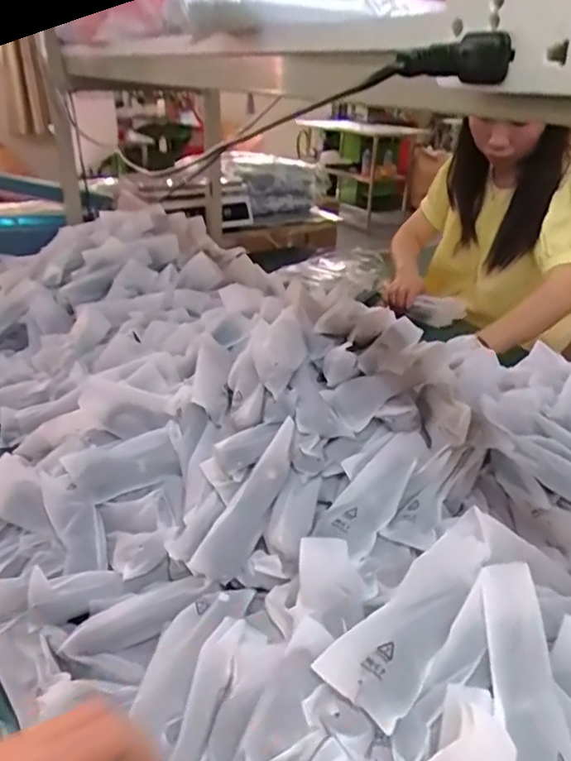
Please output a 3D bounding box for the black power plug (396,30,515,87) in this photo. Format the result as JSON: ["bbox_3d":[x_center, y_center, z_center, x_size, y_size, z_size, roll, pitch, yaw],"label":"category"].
[{"bbox_3d":[0.068,-0.128,0.233,0.050,0.018,0.015,-16,33,-31],"label":"black power plug"}]

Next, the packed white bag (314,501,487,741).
[{"bbox_3d":[0.098,0.159,0.422,0.059,0.014,0.171,25,49,36],"label":"packed white bag"}]

